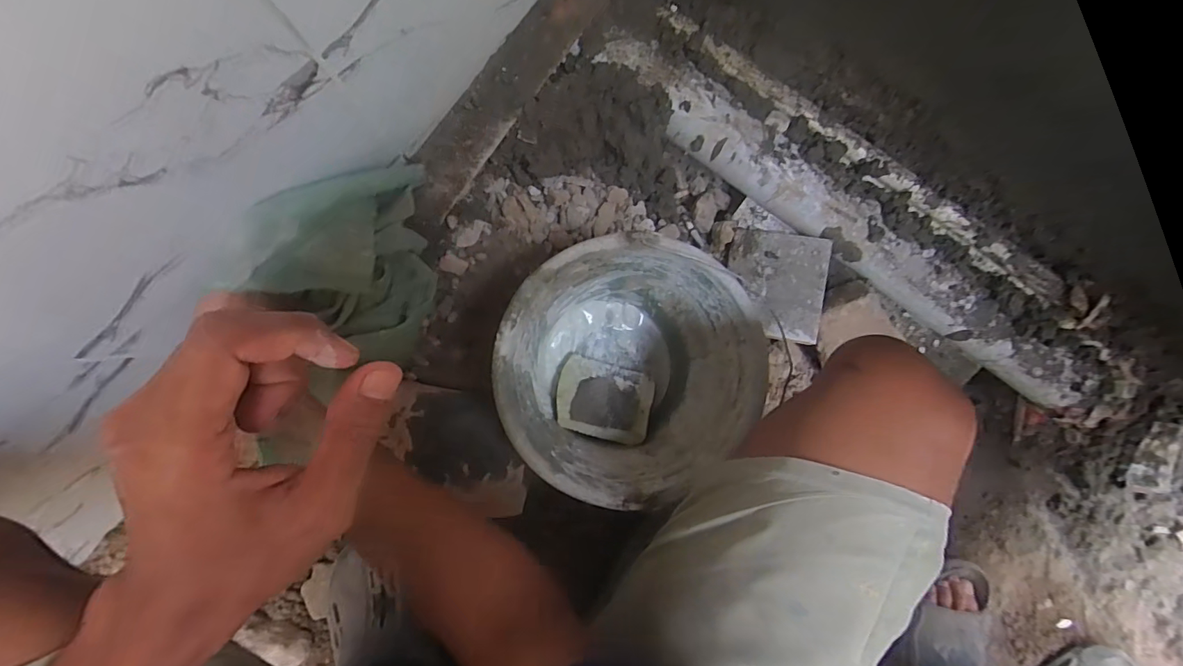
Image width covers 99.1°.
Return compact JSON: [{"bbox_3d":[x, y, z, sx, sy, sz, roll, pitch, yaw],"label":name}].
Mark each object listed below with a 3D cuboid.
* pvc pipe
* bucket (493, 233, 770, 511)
[{"bbox_3d":[0.363,-0.095,0.642,0.645,0.062,0.070,32,90,-5],"label":"pvc pipe"},{"bbox_3d":[0.035,0.027,0.539,0.240,0.172,0.232,0,92,-4],"label":"bucket"}]

